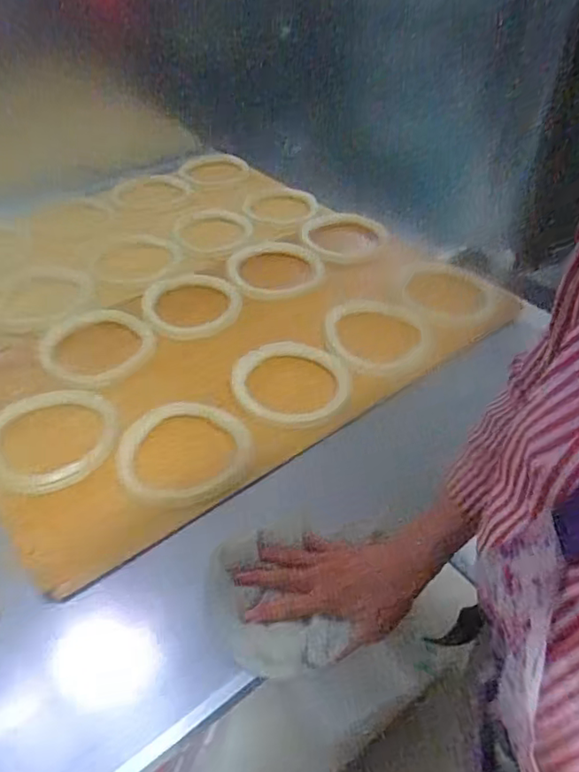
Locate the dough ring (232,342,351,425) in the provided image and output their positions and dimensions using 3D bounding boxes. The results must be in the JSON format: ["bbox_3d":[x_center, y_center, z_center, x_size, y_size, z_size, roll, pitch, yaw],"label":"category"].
[{"bbox_3d":[0.000,-0.009,0.792,0.154,0.011,0.149,1,48,-1],"label":"dough ring"}]

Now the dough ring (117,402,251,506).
[{"bbox_3d":[-0.124,0.077,0.702,0.152,0.027,0.146,-1,43,1],"label":"dough ring"}]

